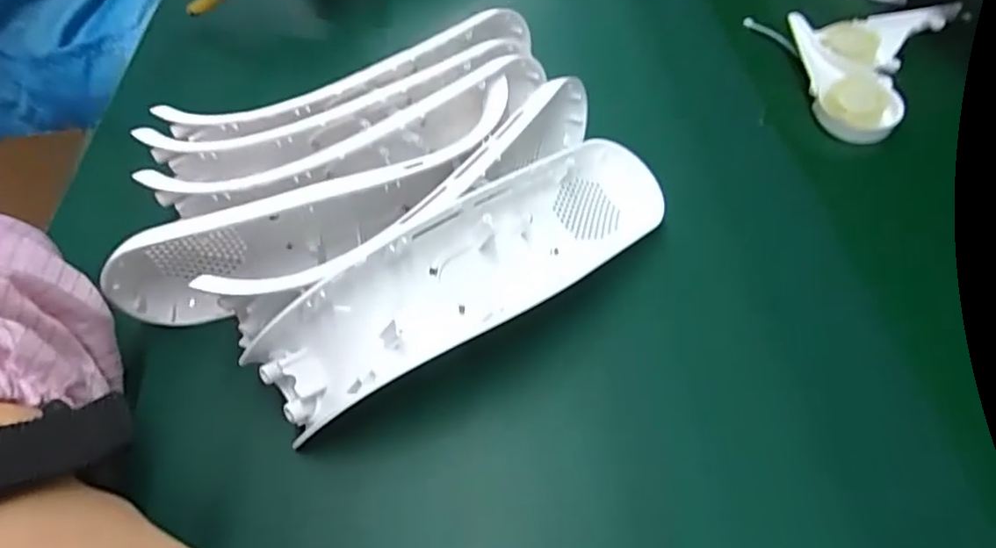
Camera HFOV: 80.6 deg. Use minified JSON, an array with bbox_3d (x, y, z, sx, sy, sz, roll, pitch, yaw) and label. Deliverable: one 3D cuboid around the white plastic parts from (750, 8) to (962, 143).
[{"bbox_3d":[0.210,-0.139,0.368,0.104,0.024,0.120,26,58,19],"label":"white plastic parts"}]

